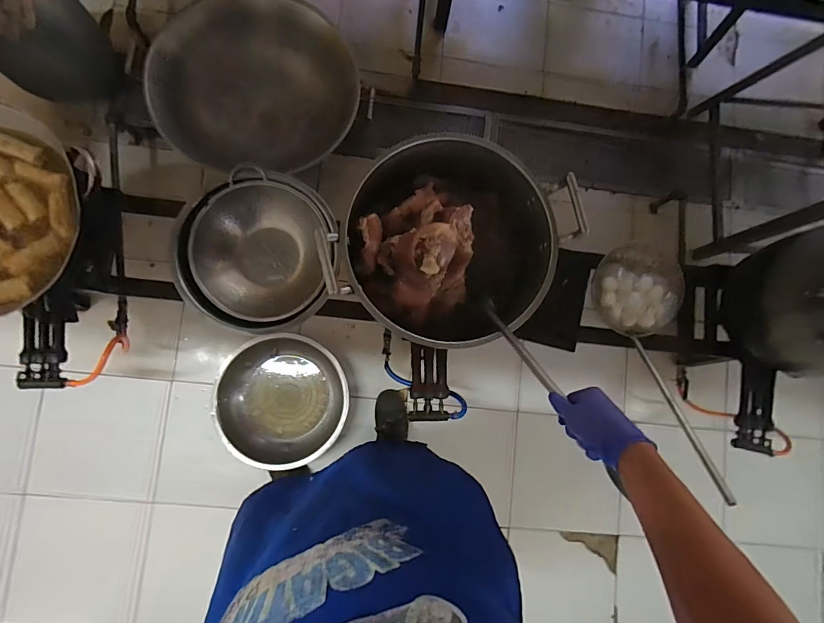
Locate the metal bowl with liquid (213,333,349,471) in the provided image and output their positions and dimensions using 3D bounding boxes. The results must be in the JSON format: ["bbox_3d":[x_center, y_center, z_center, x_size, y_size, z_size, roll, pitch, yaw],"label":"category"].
[{"bbox_3d":[-0.413,0.286,1.364,0.395,0.115,0.417,0,88,-5],"label":"metal bowl with liquid"}]

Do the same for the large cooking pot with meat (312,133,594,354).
[{"bbox_3d":[0.077,-0.143,0.881,0.421,0.267,0.418,32,83,-2],"label":"large cooking pot with meat"}]

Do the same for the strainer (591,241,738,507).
[{"bbox_3d":[0.662,0.128,1.140,0.260,0.165,0.691,4,60,-5],"label":"strainer"}]

